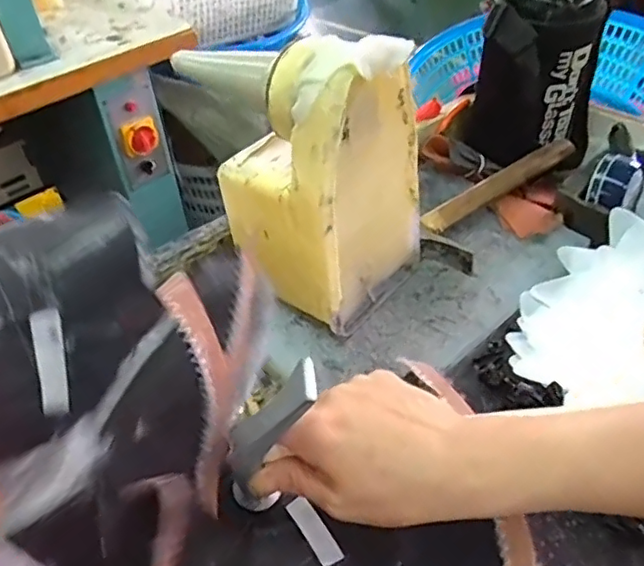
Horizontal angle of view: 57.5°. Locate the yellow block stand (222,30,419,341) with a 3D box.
[{"bbox_3d":[0.001,-0.082,0.449,0.114,0.211,0.112,29,52,31],"label":"yellow block stand"}]

